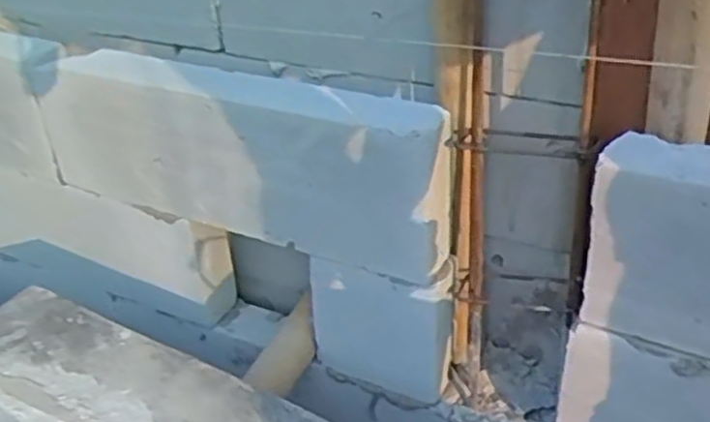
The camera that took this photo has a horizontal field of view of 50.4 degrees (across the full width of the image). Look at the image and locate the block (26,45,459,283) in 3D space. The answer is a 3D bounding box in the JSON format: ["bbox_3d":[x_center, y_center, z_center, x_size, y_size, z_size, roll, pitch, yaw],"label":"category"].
[{"bbox_3d":[-0.165,-0.081,0.977,0.595,0.204,0.096,17,38,28],"label":"block"}]

